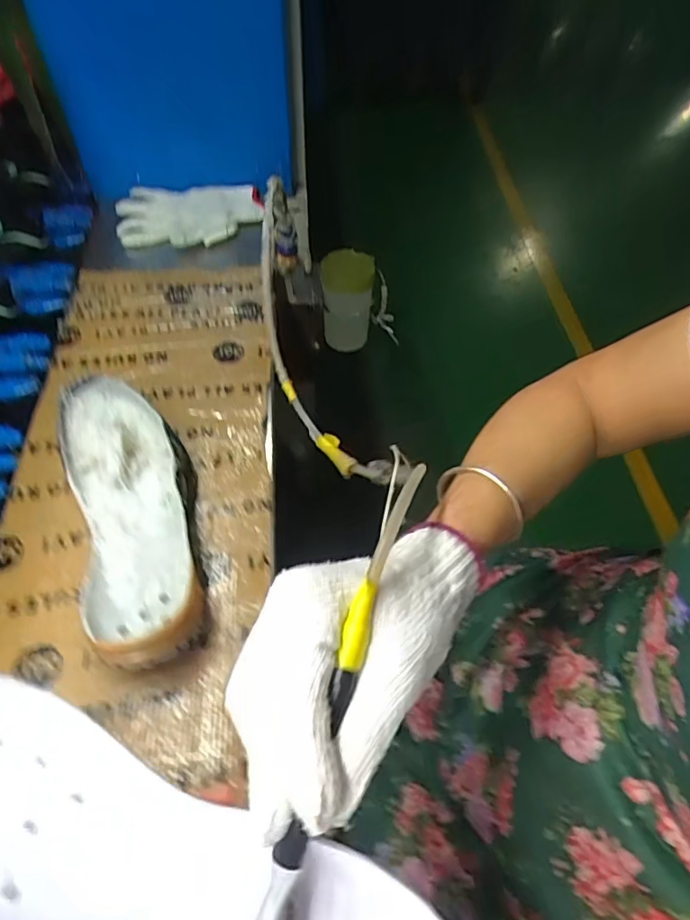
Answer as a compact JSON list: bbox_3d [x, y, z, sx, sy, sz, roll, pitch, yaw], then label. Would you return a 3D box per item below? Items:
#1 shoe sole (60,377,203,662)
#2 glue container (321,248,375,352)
[{"bbox_3d":[-0.170,0.044,0.455,0.093,0.062,0.255,-16,57,-13],"label":"shoe sole"},{"bbox_3d":[0.003,-0.230,0.814,0.074,0.133,0.061,3,57,0],"label":"glue container"}]

